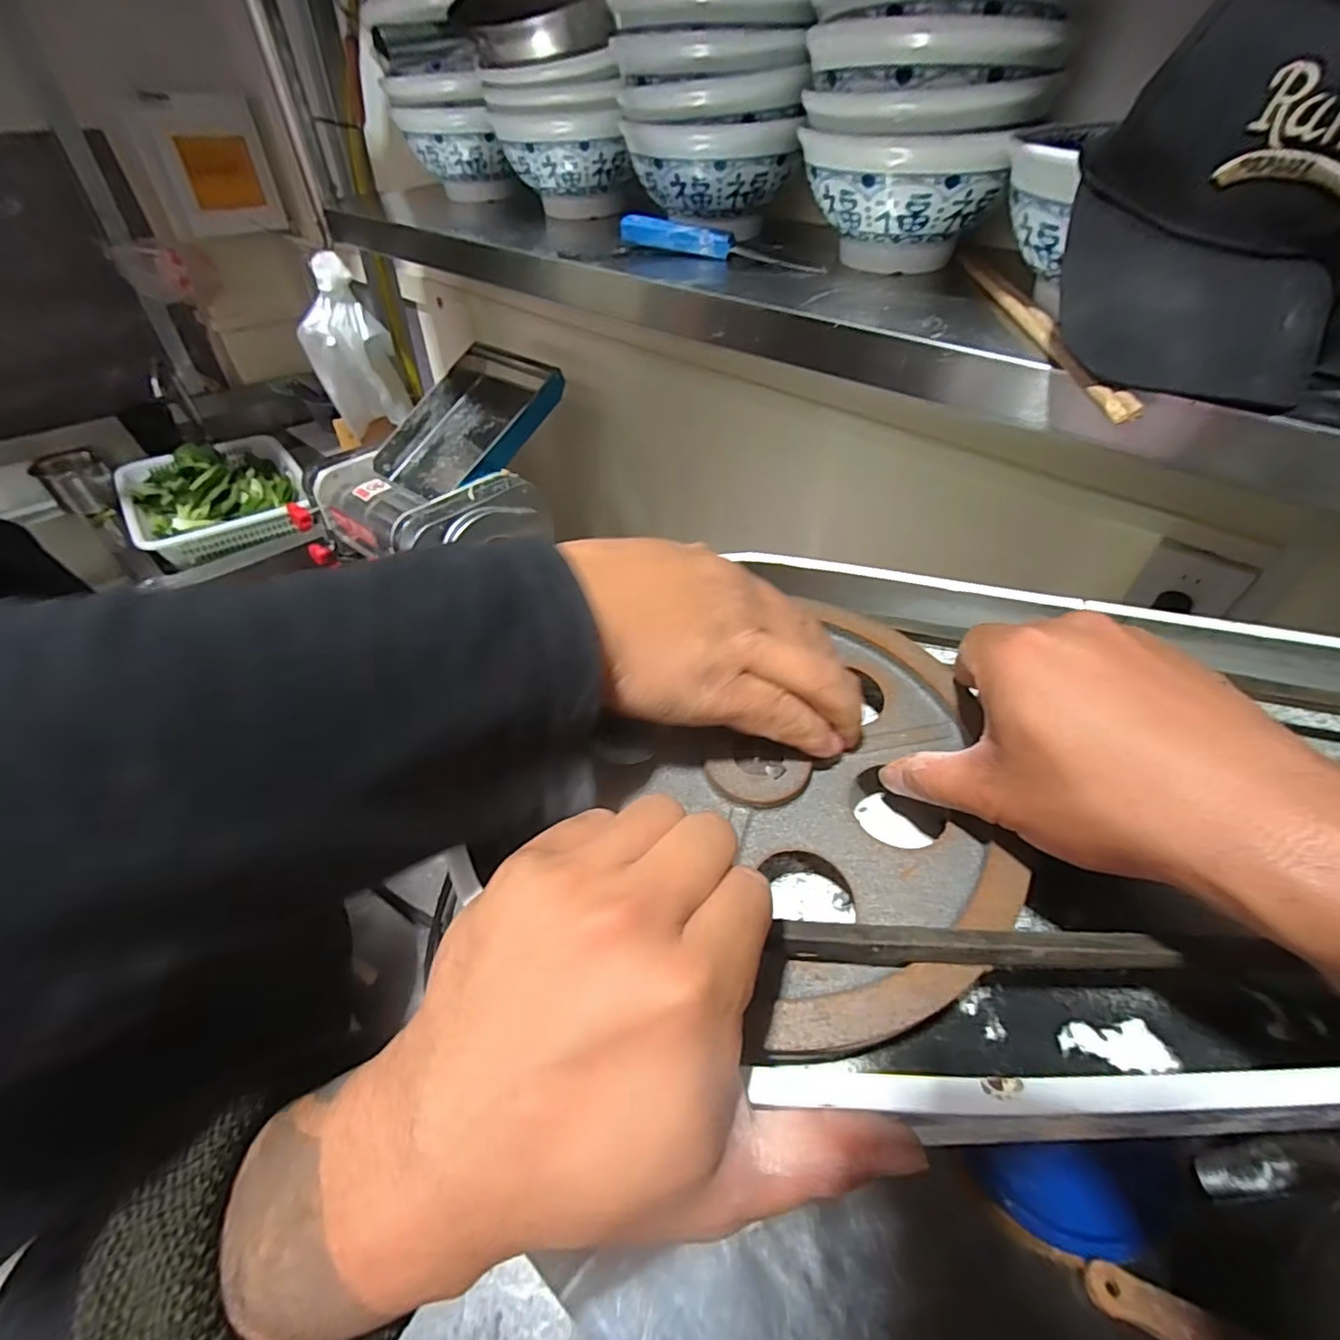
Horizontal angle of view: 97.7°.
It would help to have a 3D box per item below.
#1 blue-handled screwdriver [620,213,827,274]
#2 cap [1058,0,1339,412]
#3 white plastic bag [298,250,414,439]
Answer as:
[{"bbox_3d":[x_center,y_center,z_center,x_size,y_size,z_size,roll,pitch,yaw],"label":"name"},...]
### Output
[{"bbox_3d":[0.049,-0.433,0.594,0.218,0.027,0.029,19,47,17],"label":"blue-handled screwdriver"},{"bbox_3d":[0.329,-0.271,0.333,0.156,0.166,0.193,33,53,28],"label":"cap"},{"bbox_3d":[-0.528,-0.522,0.981,0.135,0.267,0.105,-20,49,-20],"label":"white plastic bag"}]

